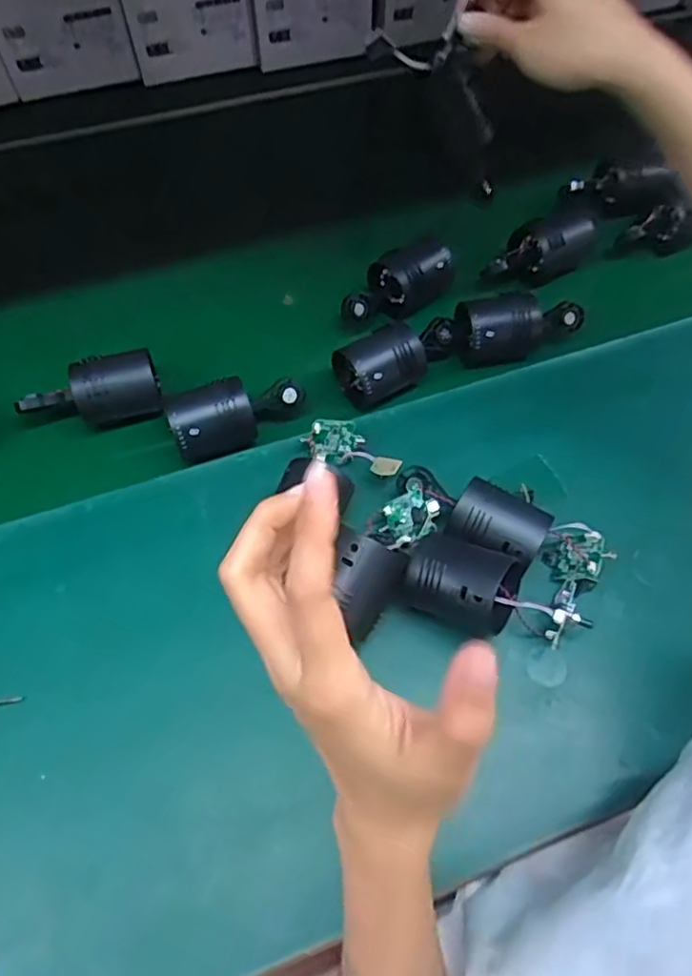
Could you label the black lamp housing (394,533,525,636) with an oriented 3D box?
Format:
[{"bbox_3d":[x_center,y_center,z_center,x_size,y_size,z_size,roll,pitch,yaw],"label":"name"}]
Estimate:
[{"bbox_3d":[0.080,0.068,0.456,0.074,0.053,0.051,24,64,11],"label":"black lamp housing"}]

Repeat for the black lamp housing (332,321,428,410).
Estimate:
[{"bbox_3d":[0.032,-0.105,0.568,0.074,0.045,0.050,-25,65,-14],"label":"black lamp housing"}]

